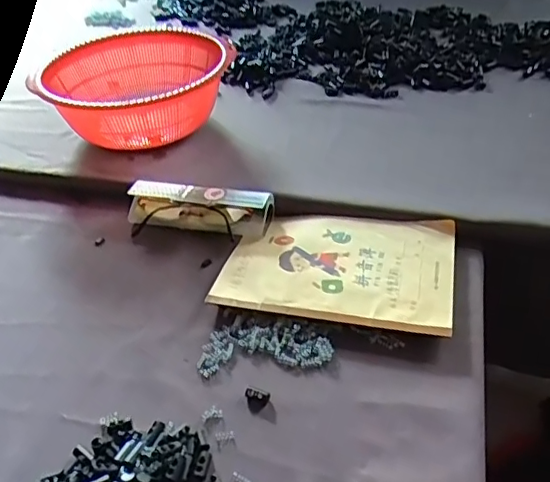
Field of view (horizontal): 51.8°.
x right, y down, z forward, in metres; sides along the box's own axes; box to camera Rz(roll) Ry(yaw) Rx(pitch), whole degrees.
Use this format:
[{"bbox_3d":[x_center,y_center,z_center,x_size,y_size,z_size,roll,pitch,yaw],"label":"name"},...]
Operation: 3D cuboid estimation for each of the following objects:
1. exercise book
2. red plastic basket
[{"bbox_3d":[0.058,0.023,0.521,0.201,0.015,0.135,6,41,13],"label":"exercise book"},{"bbox_3d":[-0.170,-0.207,0.748,0.224,0.092,0.191,-7,40,-2],"label":"red plastic basket"}]

